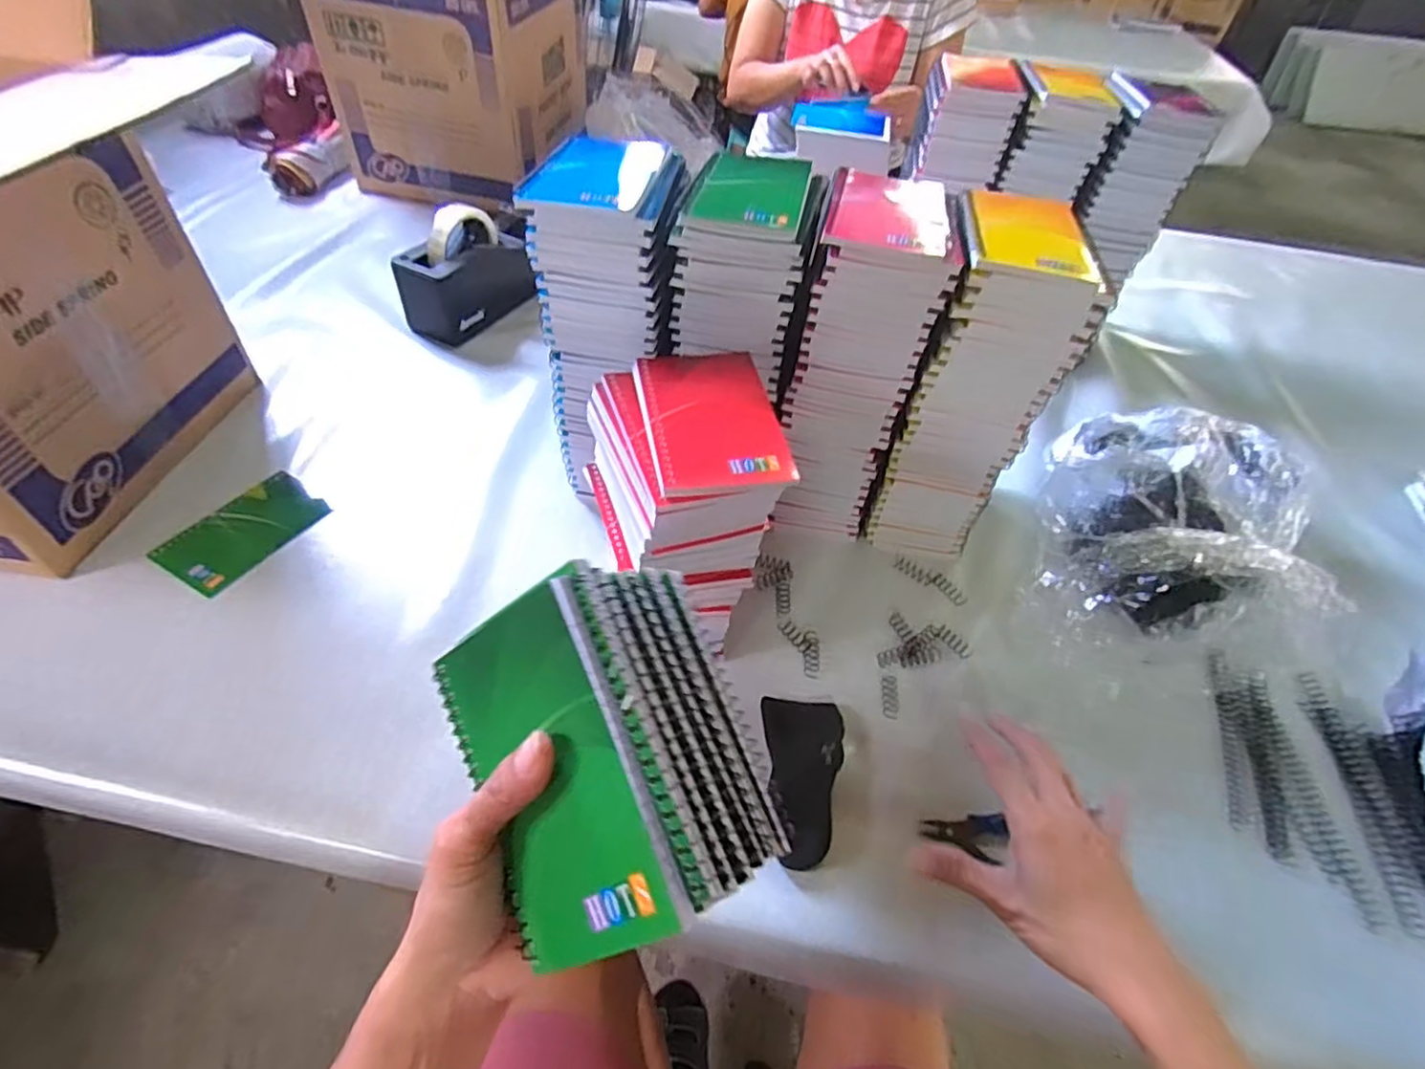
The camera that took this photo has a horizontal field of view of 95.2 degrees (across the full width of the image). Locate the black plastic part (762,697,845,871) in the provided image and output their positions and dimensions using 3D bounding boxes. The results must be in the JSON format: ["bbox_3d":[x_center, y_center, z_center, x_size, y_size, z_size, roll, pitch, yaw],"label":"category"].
[{"bbox_3d":[0.068,0.172,0.467,0.058,0.016,0.120,4,49,-2],"label":"black plastic part"}]

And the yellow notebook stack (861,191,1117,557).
[{"bbox_3d":[0.216,-0.119,0.552,0.102,0.278,0.118,16,50,9],"label":"yellow notebook stack"}]

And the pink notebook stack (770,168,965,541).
[{"bbox_3d":[0.116,-0.137,0.557,0.092,0.276,0.110,10,49,3],"label":"pink notebook stack"}]

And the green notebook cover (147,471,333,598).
[{"bbox_3d":[-0.423,-0.005,0.589,0.078,0.012,0.130,24,51,15],"label":"green notebook cover"}]

